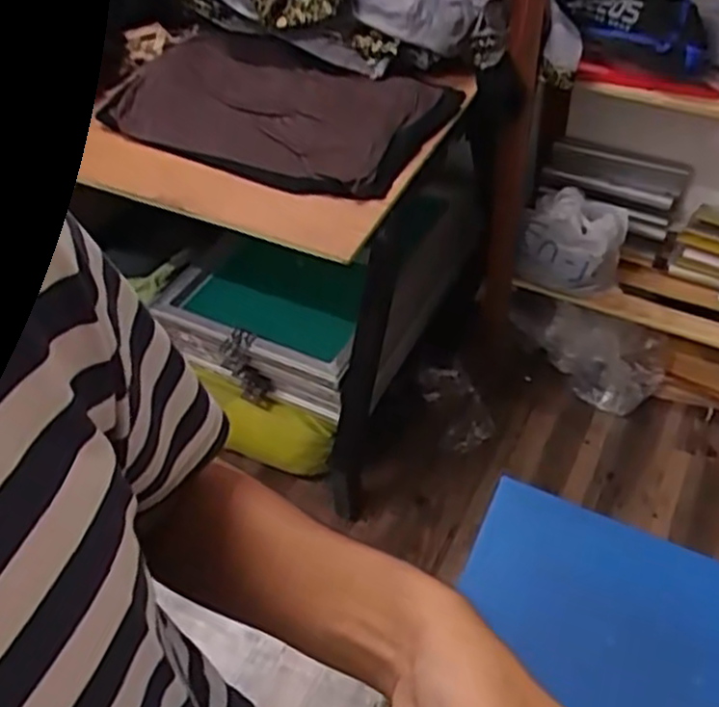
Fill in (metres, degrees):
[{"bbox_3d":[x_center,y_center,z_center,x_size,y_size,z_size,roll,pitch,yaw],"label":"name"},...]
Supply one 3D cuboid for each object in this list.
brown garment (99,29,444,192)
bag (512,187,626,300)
[{"bbox_3d":[-0.165,-0.452,1.338,0.545,0.047,0.377,18,52,18],"label":"brown garment"},{"bbox_3d":[0.459,-0.239,1.657,0.217,0.183,0.132,14,51,15],"label":"bag"}]

